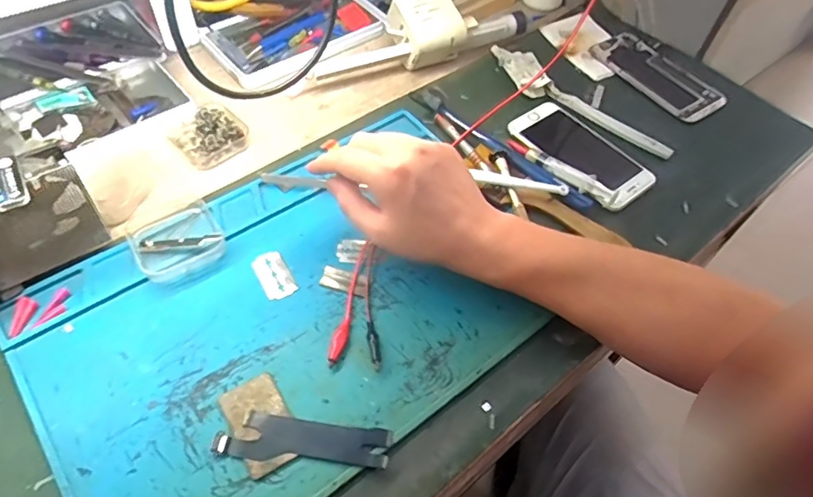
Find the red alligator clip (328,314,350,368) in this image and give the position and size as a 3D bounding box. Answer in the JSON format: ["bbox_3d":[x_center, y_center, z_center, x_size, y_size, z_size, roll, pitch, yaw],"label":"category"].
[{"bbox_3d":[-0.048,0.064,0.388,0.012,0.007,0.040,15,55,5],"label":"red alligator clip"}]

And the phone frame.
[{"bbox_3d":[0.274,-0.191,0.597,0.070,0.012,0.146,-26,61,-22],"label":"phone frame"}]

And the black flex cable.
[{"bbox_3d":[-0.065,0.122,0.346,0.107,0.005,0.027,7,54,0],"label":"black flex cable"}]

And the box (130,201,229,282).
[{"bbox_3d":[-0.178,-0.008,0.423,0.062,0.015,0.065,-26,61,-22],"label":"box"}]

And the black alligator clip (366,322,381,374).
[{"bbox_3d":[-0.023,0.068,0.385,0.008,0.009,0.037,-5,55,-9],"label":"black alligator clip"}]

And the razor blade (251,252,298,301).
[{"bbox_3d":[-0.101,0.020,0.418,0.024,0.004,0.041,-25,61,-21],"label":"razor blade"}]

